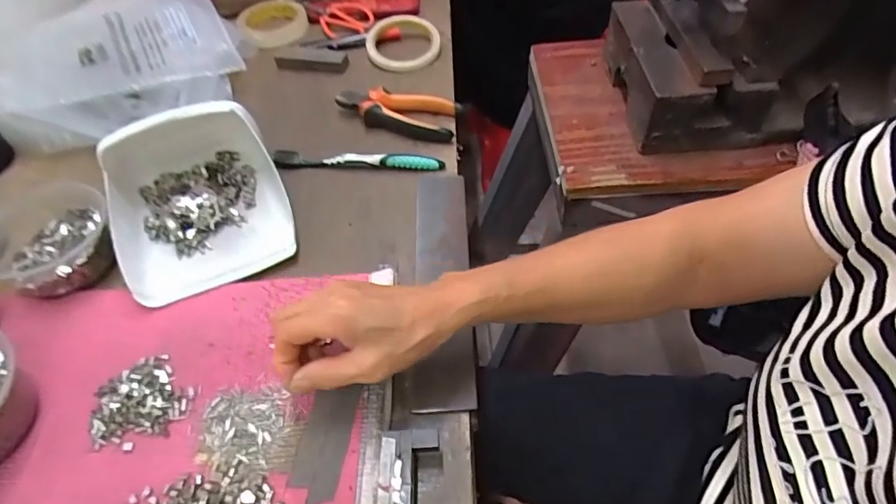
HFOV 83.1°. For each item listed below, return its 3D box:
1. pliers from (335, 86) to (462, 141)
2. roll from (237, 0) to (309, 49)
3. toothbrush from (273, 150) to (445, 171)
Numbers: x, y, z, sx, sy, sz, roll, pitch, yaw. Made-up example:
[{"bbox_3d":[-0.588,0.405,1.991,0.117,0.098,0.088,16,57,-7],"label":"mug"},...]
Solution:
[{"bbox_3d":[-0.062,-0.163,0.591,0.148,0.021,0.057,12,56,10],"label":"pliers"},{"bbox_3d":[-0.254,-0.337,0.734,0.094,0.019,0.101,-16,53,-10],"label":"roll"},{"bbox_3d":[-0.098,-0.100,0.546,0.185,0.013,0.013,3,53,5],"label":"toothbrush"}]

